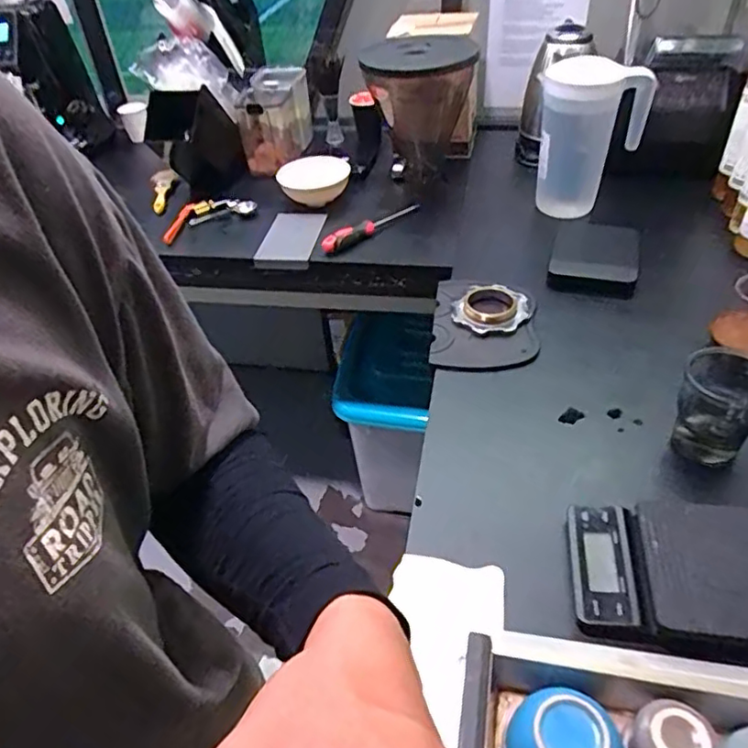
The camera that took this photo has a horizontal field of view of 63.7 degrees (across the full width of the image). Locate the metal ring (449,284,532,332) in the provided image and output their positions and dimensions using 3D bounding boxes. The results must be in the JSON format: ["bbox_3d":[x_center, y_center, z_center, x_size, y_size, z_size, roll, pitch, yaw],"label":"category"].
[{"bbox_3d":[0.178,-0.100,0.902,0.102,0.022,0.104,-3,42,3],"label":"metal ring"}]

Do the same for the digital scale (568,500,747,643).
[{"bbox_3d":[0.286,0.179,0.561,0.189,0.034,0.137,3,42,10],"label":"digital scale"}]

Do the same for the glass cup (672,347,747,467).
[{"bbox_3d":[0.381,0.033,0.660,0.084,0.098,0.077,-3,42,3],"label":"glass cup"}]

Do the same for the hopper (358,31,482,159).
[{"bbox_3d":[0.086,-0.503,1.135,0.198,0.206,0.200,-2,42,4],"label":"hopper"}]

